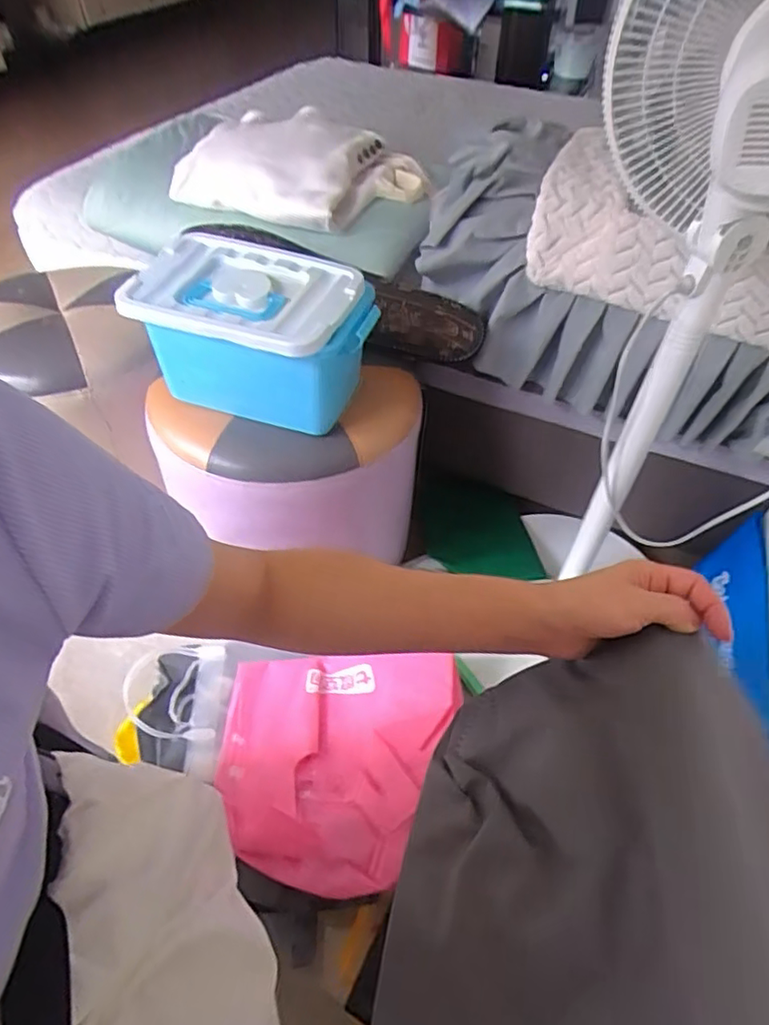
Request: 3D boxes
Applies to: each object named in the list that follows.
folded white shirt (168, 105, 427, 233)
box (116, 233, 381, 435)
[{"bbox_3d":[-0.135,-0.539,0.945,0.361,0.069,0.248,24,54,18],"label":"folded white shirt"},{"bbox_3d":[-0.148,-0.203,0.712,0.256,0.137,0.152,18,52,14],"label":"box"}]

